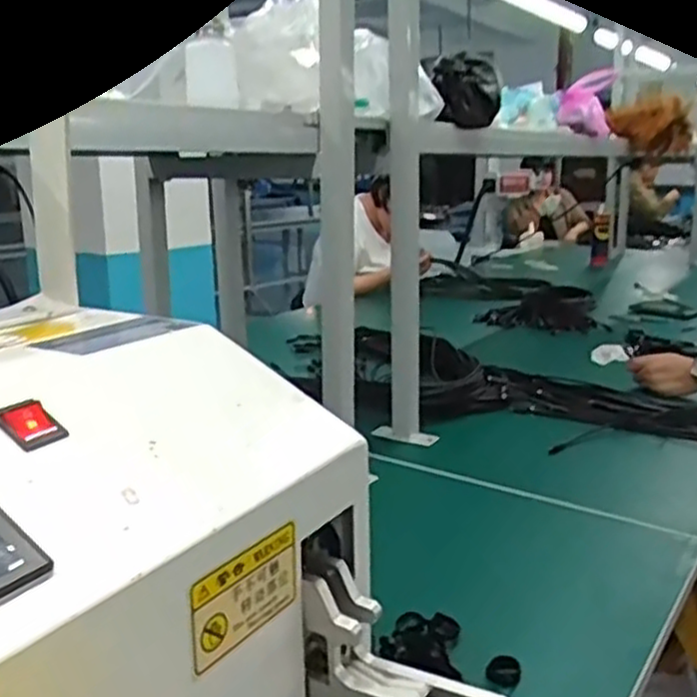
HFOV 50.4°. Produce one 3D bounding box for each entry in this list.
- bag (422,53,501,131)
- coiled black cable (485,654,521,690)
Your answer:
[{"bbox_3d":[0.188,-0.420,1.208,0.085,0.109,0.099,11,18,41],"label":"bag"},{"bbox_3d":[0.127,0.264,0.605,0.027,0.017,0.027,2,14,12],"label":"coiled black cable"}]

